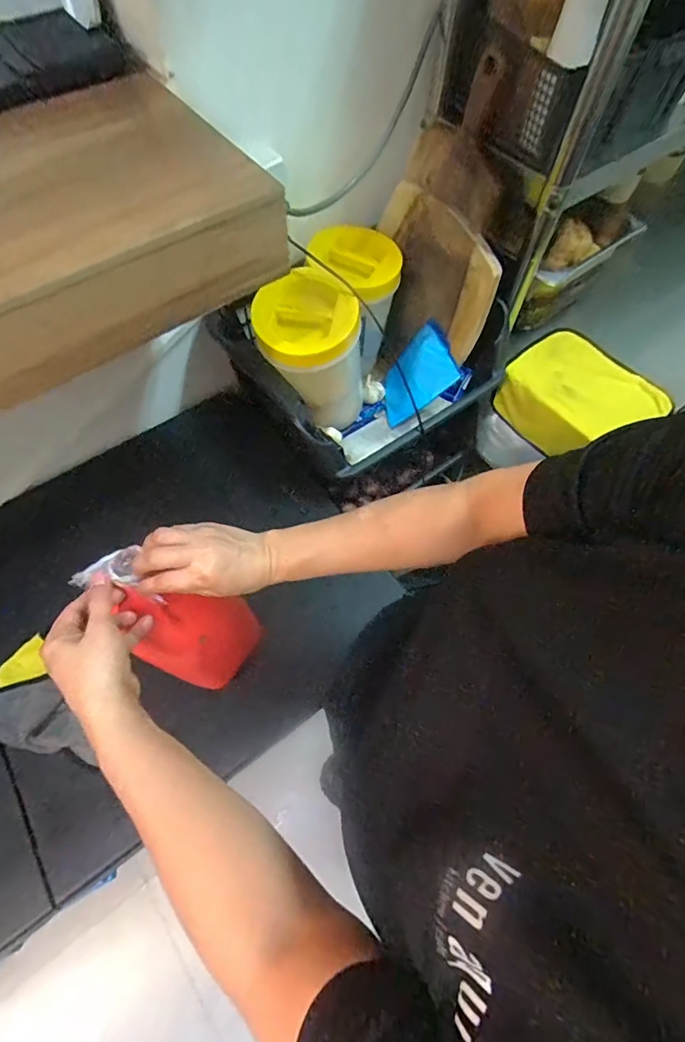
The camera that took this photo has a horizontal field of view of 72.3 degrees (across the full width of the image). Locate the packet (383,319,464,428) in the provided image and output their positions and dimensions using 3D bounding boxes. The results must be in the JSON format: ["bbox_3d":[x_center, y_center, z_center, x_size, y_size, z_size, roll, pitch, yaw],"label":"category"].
[{"bbox_3d":[0.131,-0.261,0.843,0.160,0.016,0.115,-39,70,21],"label":"packet"}]

